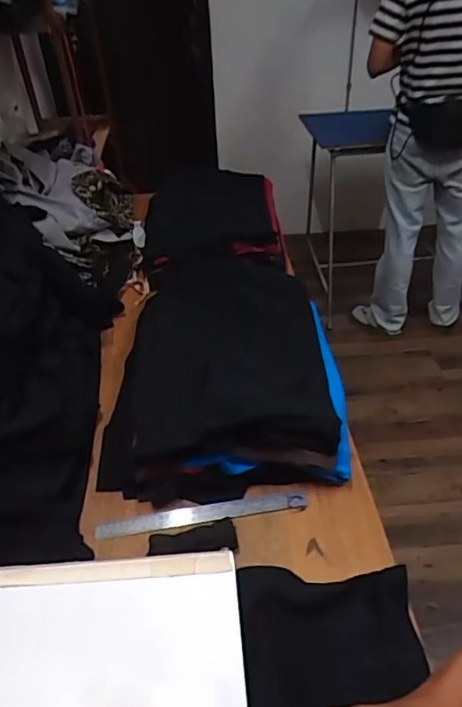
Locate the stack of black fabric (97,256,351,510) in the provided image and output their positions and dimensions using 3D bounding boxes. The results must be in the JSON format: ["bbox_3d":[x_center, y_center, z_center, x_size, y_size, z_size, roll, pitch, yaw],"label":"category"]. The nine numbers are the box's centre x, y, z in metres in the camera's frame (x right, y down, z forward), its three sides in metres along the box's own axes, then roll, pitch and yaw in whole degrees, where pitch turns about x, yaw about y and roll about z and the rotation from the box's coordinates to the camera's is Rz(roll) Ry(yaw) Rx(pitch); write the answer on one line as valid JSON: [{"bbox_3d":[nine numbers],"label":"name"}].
[{"bbox_3d":[-0.006,-0.001,1.020,0.399,0.145,0.589,-2,40,2],"label":"stack of black fabric"}]

